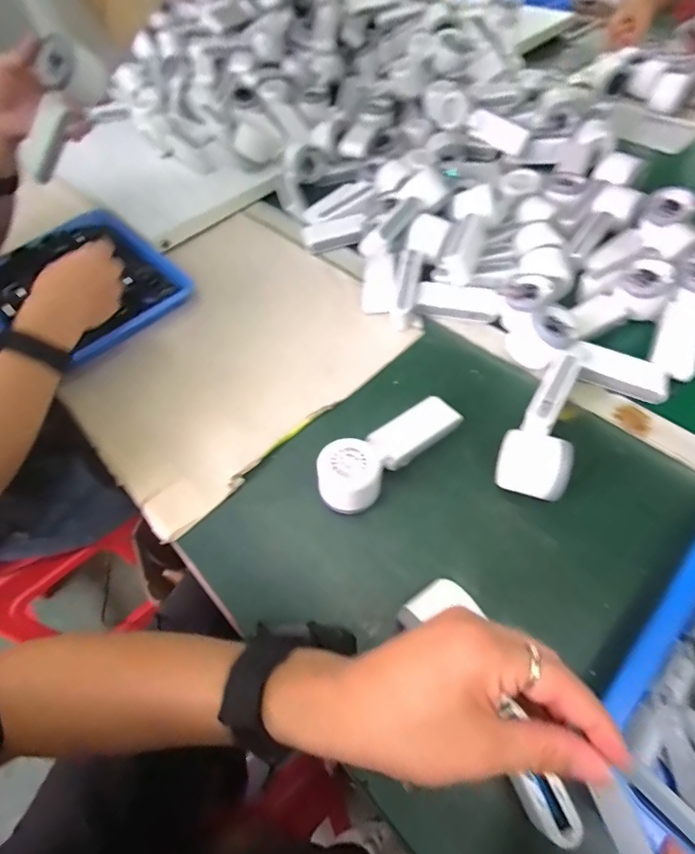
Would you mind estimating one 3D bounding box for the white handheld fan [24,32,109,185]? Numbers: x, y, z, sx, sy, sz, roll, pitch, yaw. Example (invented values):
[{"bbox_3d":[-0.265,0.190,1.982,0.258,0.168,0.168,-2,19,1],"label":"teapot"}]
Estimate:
[{"bbox_3d":[-0.370,-0.397,0.568,0.177,0.069,0.069,-45,52,25],"label":"white handheld fan"}]

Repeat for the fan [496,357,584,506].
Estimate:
[{"bbox_3d":[0.198,-0.012,0.447,0.063,0.043,0.176,17,58,16],"label":"fan"}]

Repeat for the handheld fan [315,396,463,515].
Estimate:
[{"bbox_3d":[0.043,0.025,0.457,0.167,0.058,0.057,-35,59,-18],"label":"handheld fan"}]

